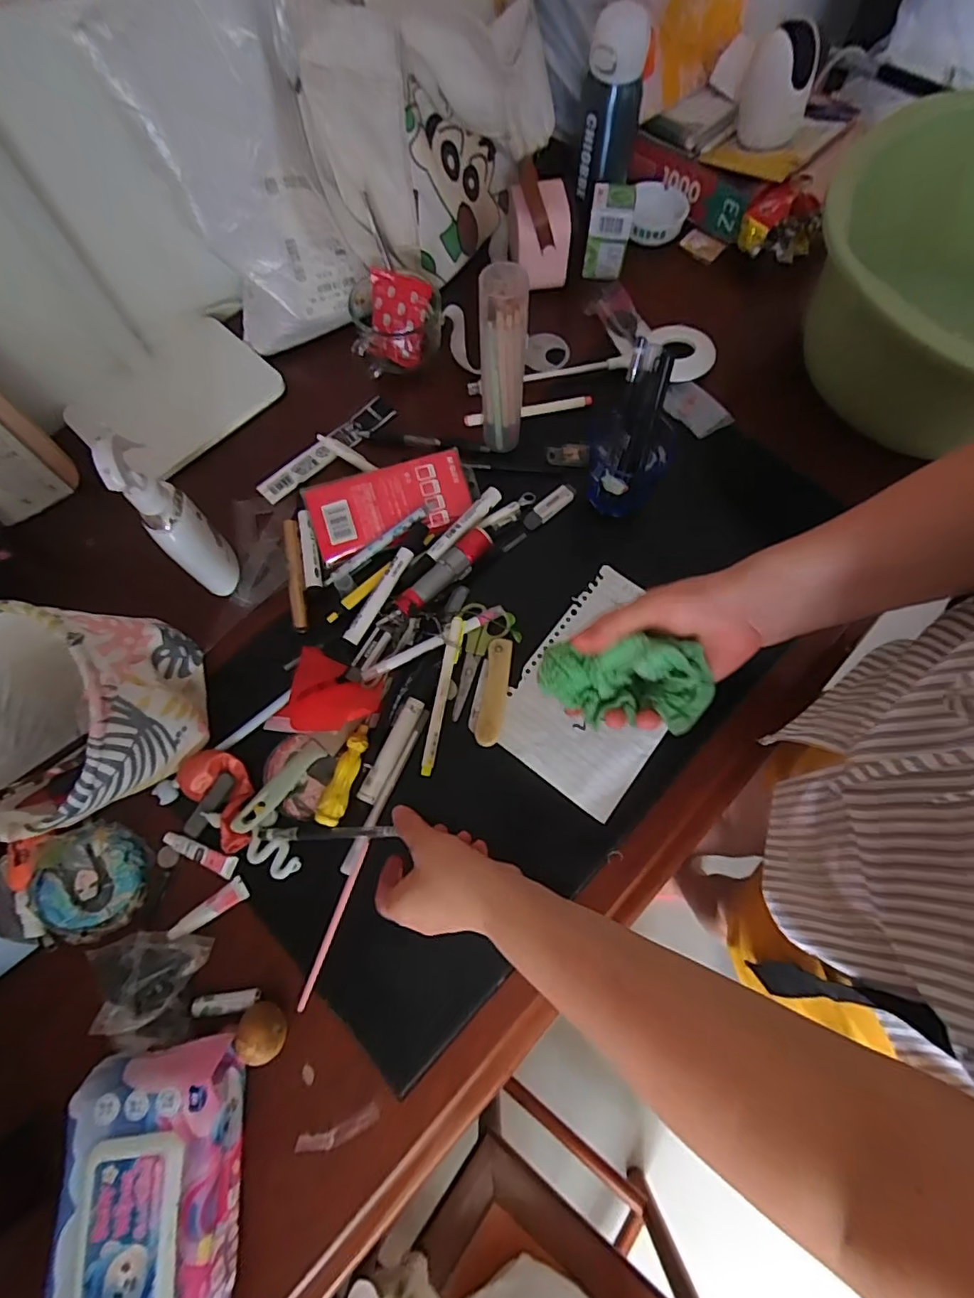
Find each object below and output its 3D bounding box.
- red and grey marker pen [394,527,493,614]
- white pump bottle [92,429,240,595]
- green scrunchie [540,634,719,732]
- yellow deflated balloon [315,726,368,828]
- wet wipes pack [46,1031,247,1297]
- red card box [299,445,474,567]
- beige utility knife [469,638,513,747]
[{"bbox_3d":[-0.041,-0.076,0.531,0.112,0.025,0.029,-41,77,-13],"label":"red and grey marker pen"},{"bbox_3d":[-0.275,-0.116,0.472,0.044,0.170,0.071,-37,74,-11],"label":"white pump bottle"},{"bbox_3d":[0.096,0.022,0.362,0.114,0.047,0.049,7,72,1],"label":"green scrunchie"},{"bbox_3d":[-0.123,0.108,0.471,0.021,0.018,0.087,14,72,6],"label":"yellow deflated balloon"},{"bbox_3d":[-0.223,0.373,0.362,0.100,0.059,0.178,-6,71,-1],"label":"wet wipes pack"},{"bbox_3d":[-0.099,-0.151,0.558,0.163,0.012,0.082,-20,89,-4],"label":"red card box"},{"bbox_3d":[0.004,0.038,0.503,0.030,0.007,0.098,10,72,4],"label":"beige utility knife"}]

